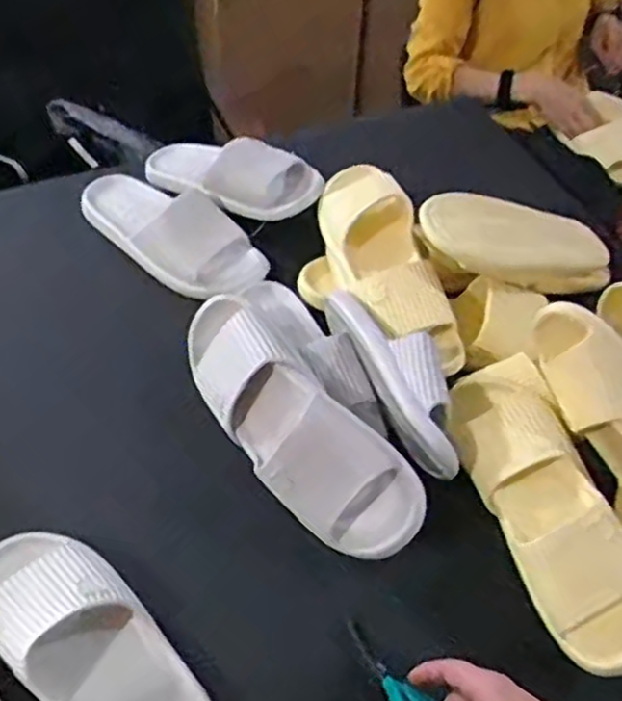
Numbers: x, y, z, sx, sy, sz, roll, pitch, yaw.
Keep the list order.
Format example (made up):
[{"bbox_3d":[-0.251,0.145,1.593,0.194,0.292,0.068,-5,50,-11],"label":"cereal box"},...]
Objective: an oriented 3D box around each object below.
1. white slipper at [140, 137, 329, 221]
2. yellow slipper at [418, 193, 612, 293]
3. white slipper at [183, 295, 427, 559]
[{"bbox_3d":[-0.116,-0.240,0.978,0.269,0.081,0.103,16,49,34],"label":"white slipper"},{"bbox_3d":[0.242,-0.123,0.859,0.255,0.072,0.084,12,48,-17],"label":"yellow slipper"},{"bbox_3d":[-0.025,0.063,0.717,0.335,0.112,0.093,44,16,26],"label":"white slipper"}]

